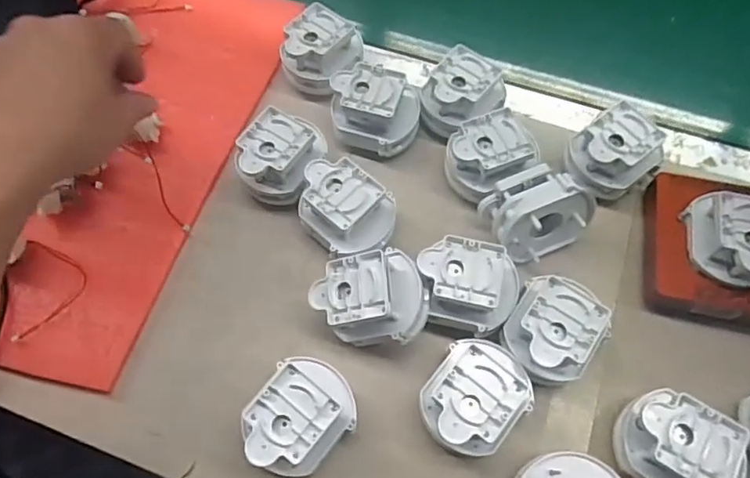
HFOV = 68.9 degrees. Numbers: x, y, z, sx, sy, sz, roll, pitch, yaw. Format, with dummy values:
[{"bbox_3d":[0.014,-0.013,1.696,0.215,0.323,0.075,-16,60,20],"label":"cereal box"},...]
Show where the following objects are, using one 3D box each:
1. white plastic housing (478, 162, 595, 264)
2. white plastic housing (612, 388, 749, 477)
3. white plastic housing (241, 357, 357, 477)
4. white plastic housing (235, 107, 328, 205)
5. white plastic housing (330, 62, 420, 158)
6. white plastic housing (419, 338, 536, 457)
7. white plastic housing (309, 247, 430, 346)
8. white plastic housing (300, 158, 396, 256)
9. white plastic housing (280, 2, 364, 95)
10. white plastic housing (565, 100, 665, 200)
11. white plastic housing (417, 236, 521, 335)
[{"bbox_3d":[0.116,-0.020,0.395,0.068,0.063,0.054,-24,66,-10],"label":"white plastic housing"},{"bbox_3d":[0.184,0.127,0.337,0.066,0.050,0.058,40,71,18],"label":"white plastic housing"},{"bbox_3d":[-0.047,0.113,0.344,0.058,0.050,0.071,42,72,18],"label":"white plastic housing"},{"bbox_3d":[-0.068,-0.060,0.421,0.061,0.045,0.069,29,68,14],"label":"white plastic housing"},{"bbox_3d":[0.000,-0.100,0.438,0.068,0.048,0.057,13,65,7],"label":"white plastic housing"},{"bbox_3d":[0.063,0.102,0.349,0.070,0.051,0.058,-41,71,-17],"label":"white plastic housing"},{"bbox_3d":[-0.004,0.038,0.368,0.075,0.043,0.063,-4,69,25],"label":"white plastic housing"},{"bbox_3d":[-0.022,-0.019,0.404,0.067,0.048,0.056,38,70,17],"label":"white plastic housing"},{"bbox_3d":[-0.045,-0.157,0.463,0.060,0.043,0.059,28,68,13],"label":"white plastic housing"},{"bbox_3d":[0.182,-0.063,0.420,0.058,0.052,0.052,-31,68,-13],"label":"white plastic housing"},{"bbox_3d":[0.061,0.034,0.380,0.068,0.050,0.058,14,65,7],"label":"white plastic housing"}]

